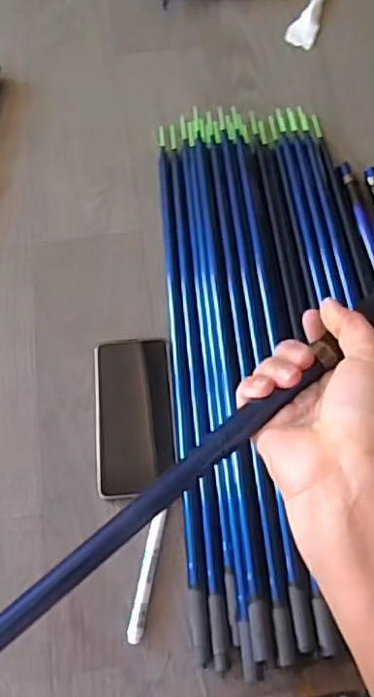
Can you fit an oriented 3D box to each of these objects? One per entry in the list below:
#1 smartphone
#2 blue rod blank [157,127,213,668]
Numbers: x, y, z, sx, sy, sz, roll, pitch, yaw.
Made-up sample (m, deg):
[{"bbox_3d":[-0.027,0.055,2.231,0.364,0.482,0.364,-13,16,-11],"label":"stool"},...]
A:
[{"bbox_3d":[-0.051,0.062,0.607,0.076,0.011,0.164,-4,63,-1],"label":"smartphone"},{"bbox_3d":[-0.009,-0.007,0.639,0.017,0.020,0.586,-4,63,-1],"label":"blue rod blank"}]

